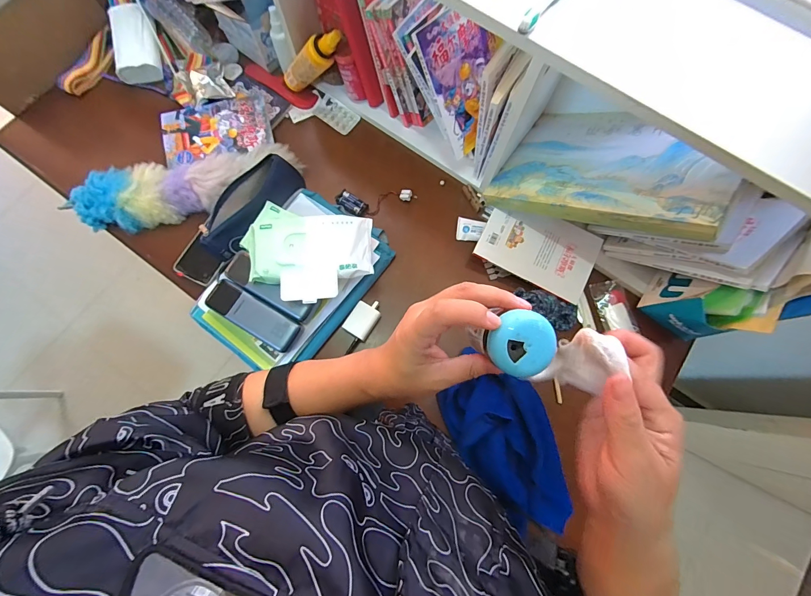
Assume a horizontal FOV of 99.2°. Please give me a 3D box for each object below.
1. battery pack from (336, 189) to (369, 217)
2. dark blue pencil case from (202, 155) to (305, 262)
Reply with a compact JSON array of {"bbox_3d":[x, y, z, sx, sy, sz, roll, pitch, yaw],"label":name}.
[{"bbox_3d":[-0.106,-0.185,0.680,0.063,0.012,0.035,33,78,7],"label":"battery pack"},{"bbox_3d":[-0.277,-0.167,0.612,0.077,0.055,0.210,37,78,7],"label":"dark blue pencil case"}]

